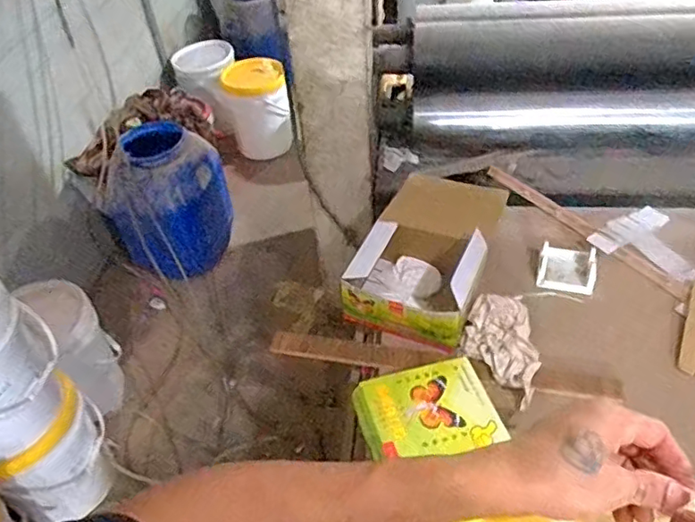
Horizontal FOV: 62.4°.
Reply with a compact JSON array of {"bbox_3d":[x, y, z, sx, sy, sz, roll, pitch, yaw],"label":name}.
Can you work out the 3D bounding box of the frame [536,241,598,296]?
[{"bbox_3d":[0.456,0.013,1.190,0.116,0.035,0.106,8,46,14],"label":"frame"}]

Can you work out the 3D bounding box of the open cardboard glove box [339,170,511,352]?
[{"bbox_3d":[0.166,-0.022,1.177,0.237,0.140,0.391,15,48,20],"label":"open cardboard glove box"}]

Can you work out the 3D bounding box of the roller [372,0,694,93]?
[{"bbox_3d":[0.836,-0.559,1.502,1.361,0.213,0.266,3,45,9],"label":"roller"}]

